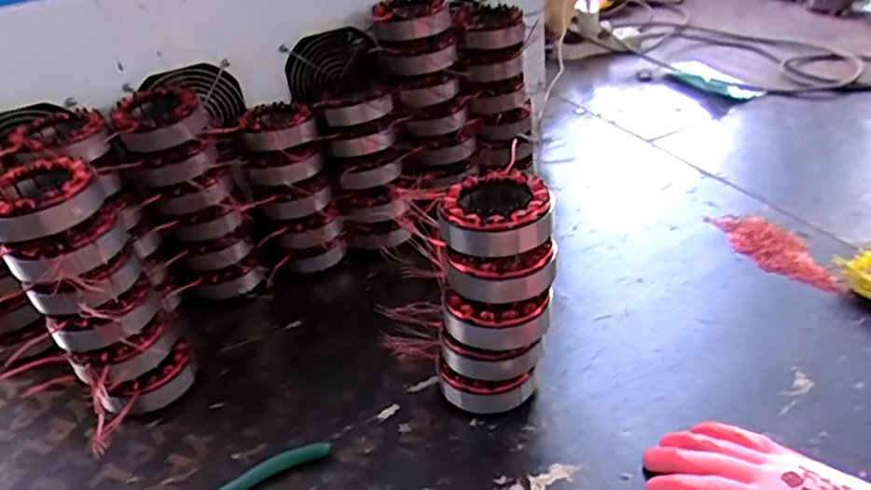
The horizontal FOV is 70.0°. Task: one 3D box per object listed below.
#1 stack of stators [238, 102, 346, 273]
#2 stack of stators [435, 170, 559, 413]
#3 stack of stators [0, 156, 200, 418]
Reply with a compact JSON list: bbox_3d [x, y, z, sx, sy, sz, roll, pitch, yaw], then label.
[{"bbox_3d":[-0.156,-0.061,0.698,0.087,0.195,0.085,-21,15,-20],"label":"stack of stators"},{"bbox_3d":[0.049,0.044,0.518,0.100,0.184,0.102,-2,34,8],"label":"stack of stators"},{"bbox_3d":[-0.288,0.044,0.534,0.092,0.216,0.105,-29,40,-29],"label":"stack of stators"}]

